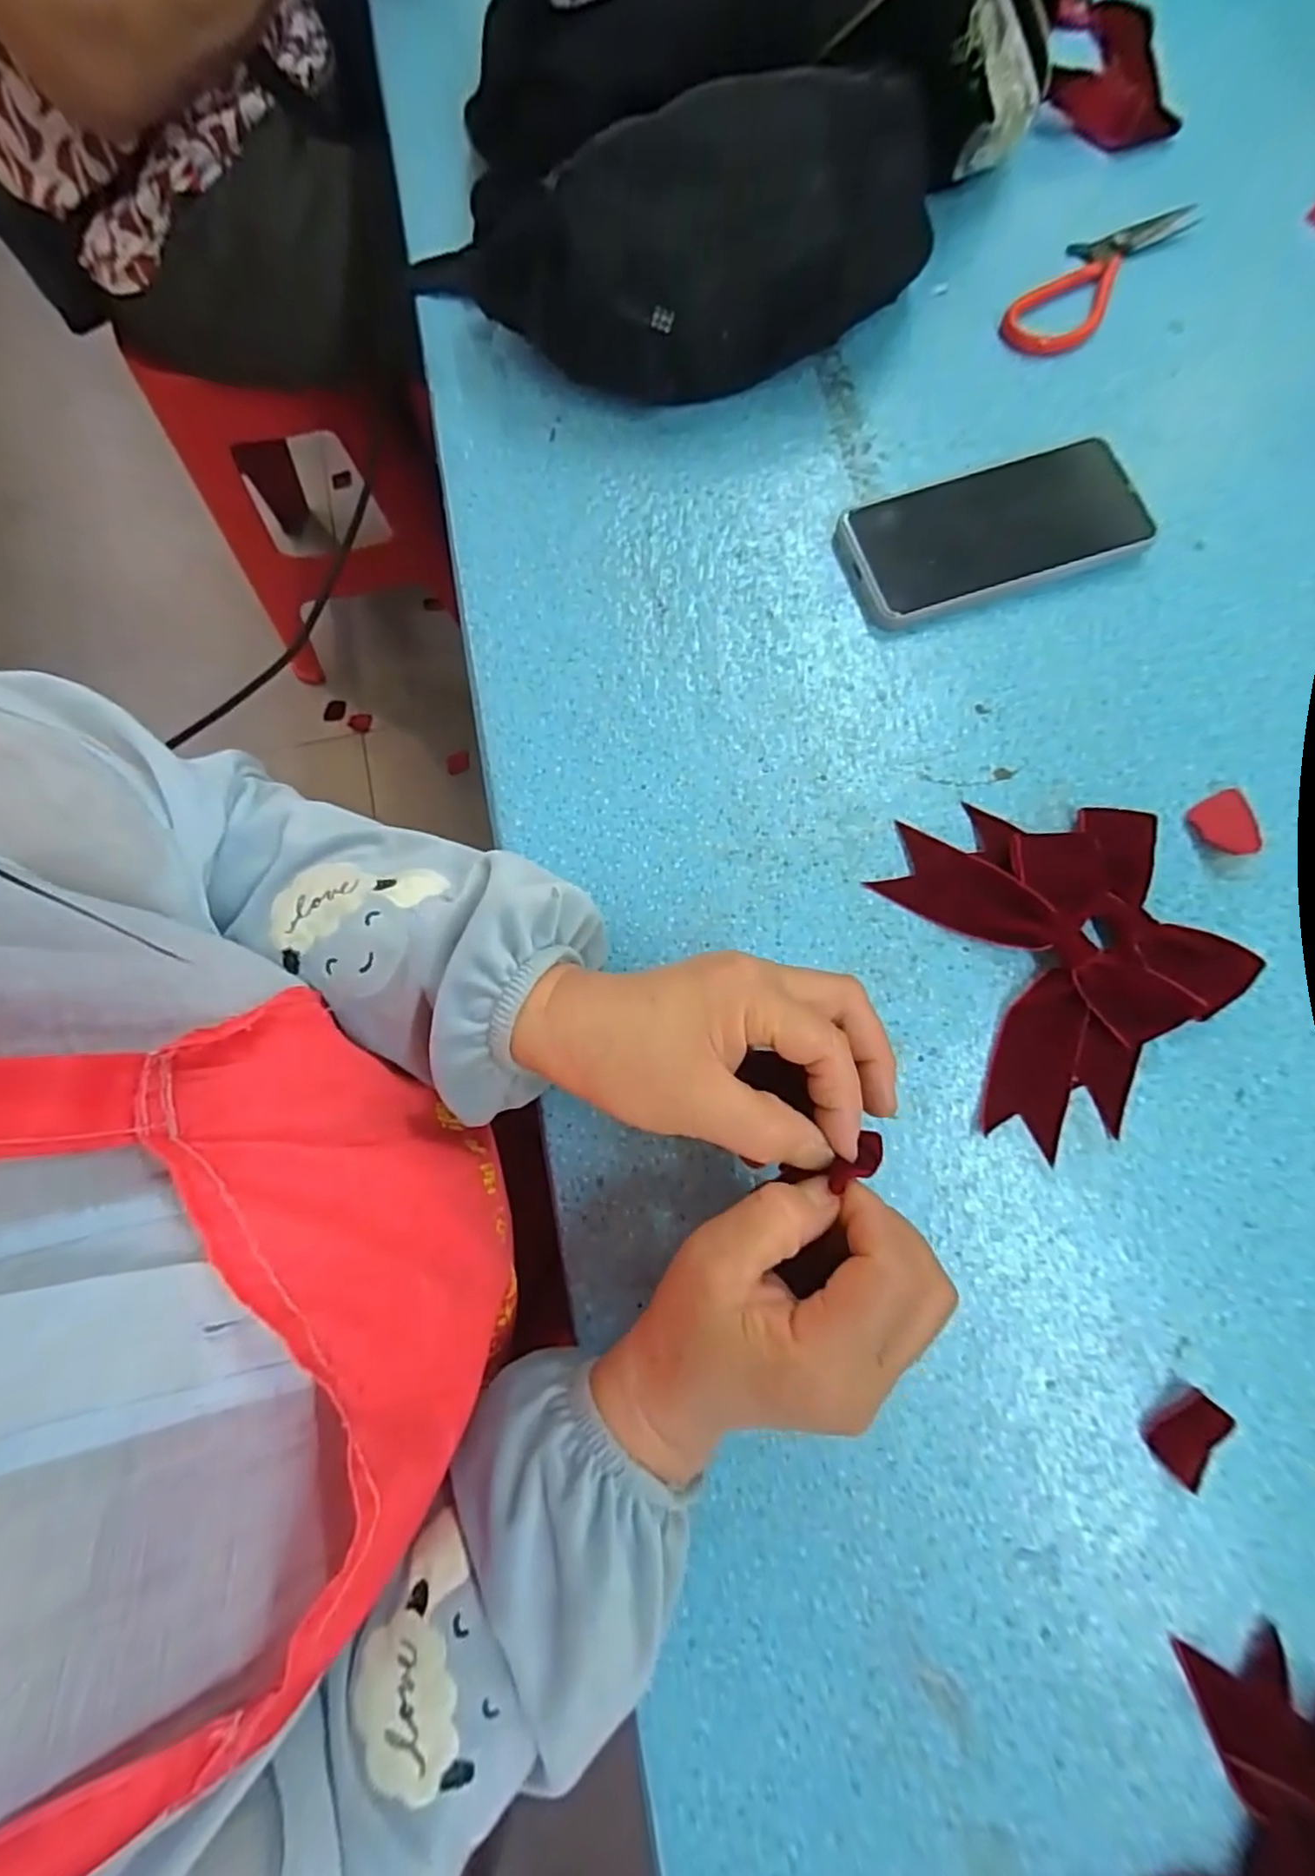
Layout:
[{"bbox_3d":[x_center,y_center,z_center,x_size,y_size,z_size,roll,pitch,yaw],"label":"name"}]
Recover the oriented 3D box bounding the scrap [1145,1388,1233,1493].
[{"bbox_3d":[0.227,0.211,0.295,0.025,0.004,0.034,42,82,10],"label":"scrap"}]

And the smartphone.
[{"bbox_3d":[0.186,-0.228,0.390,0.157,0.017,0.076,-16,77,-2],"label":"smartphone"}]

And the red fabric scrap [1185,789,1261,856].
[{"bbox_3d":[0.294,-0.058,0.355,0.034,0.004,0.034,0,77,2],"label":"red fabric scrap"}]

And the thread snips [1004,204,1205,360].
[{"bbox_3d":[0.278,-0.422,0.438,0.049,0.007,0.154,41,81,10],"label":"thread snips"}]

